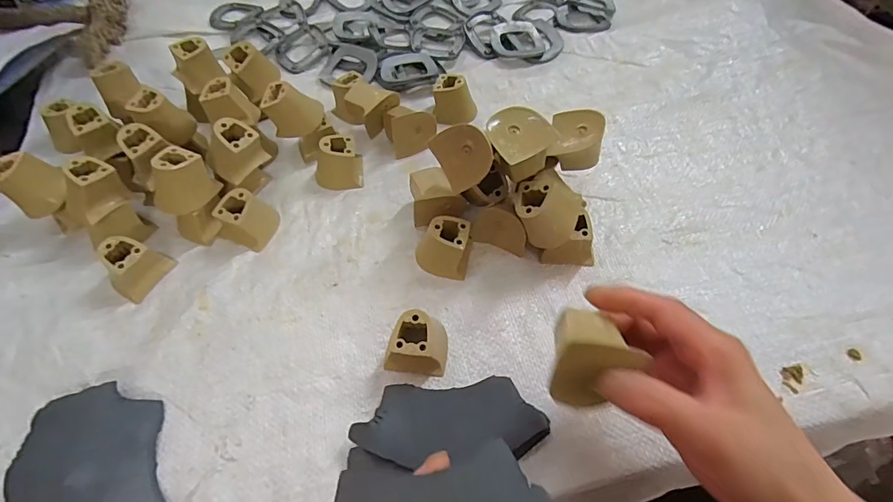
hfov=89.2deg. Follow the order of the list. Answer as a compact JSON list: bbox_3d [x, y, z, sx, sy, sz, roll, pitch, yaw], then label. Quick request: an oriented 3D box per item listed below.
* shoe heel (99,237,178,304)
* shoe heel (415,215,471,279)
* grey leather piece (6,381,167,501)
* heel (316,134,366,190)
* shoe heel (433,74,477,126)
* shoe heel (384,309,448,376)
[{"bbox_3d":[-0.252,0.010,0.360,0.029,0.038,0.043,23,61,15],"label":"shoe heel"},{"bbox_3d":[-0.004,-0.004,0.366,0.042,0.037,0.036,7,58,6],"label":"shoe heel"},{"bbox_3d":[-0.225,0.146,0.283,0.083,0.018,0.124,-22,60,-12],"label":"grey leather piece"},{"bbox_3d":[-0.101,-0.082,0.418,0.042,0.037,0.038,-9,58,-4],"label":"heel"},{"bbox_3d":[0.009,-0.157,0.461,0.042,0.031,0.038,4,58,4],"label":"shoe heel"},{"bbox_3d":[-0.021,0.061,0.325,0.041,0.037,0.043,5,58,5],"label":"shoe heel"}]

